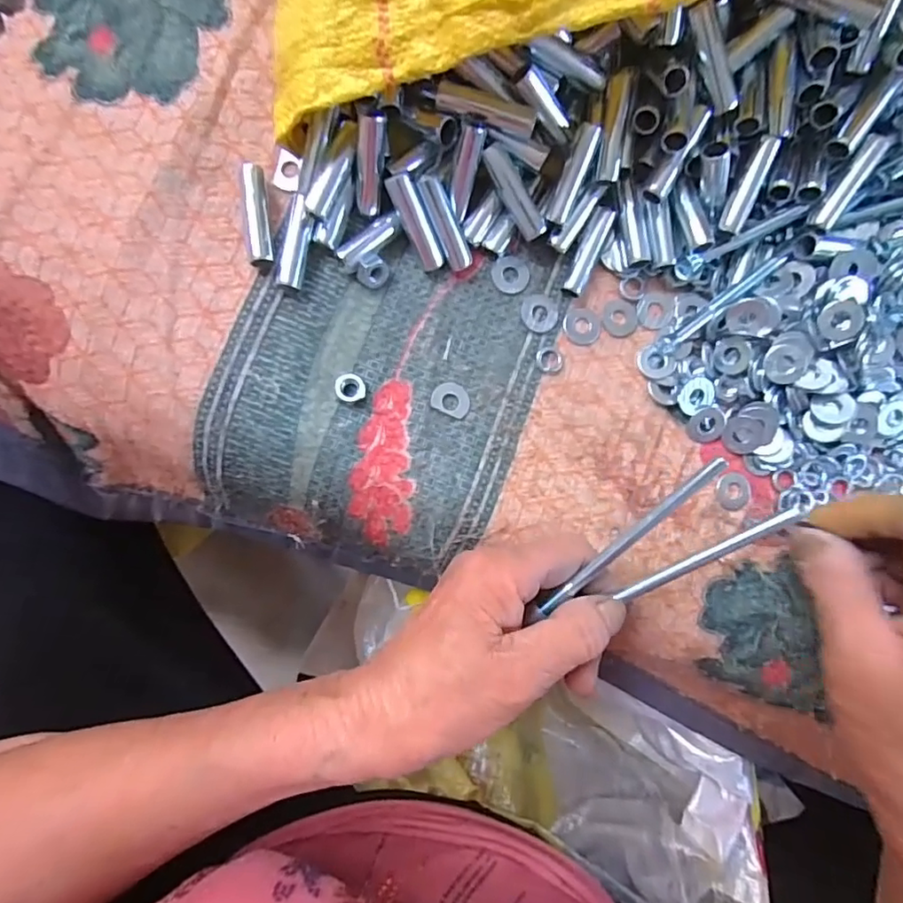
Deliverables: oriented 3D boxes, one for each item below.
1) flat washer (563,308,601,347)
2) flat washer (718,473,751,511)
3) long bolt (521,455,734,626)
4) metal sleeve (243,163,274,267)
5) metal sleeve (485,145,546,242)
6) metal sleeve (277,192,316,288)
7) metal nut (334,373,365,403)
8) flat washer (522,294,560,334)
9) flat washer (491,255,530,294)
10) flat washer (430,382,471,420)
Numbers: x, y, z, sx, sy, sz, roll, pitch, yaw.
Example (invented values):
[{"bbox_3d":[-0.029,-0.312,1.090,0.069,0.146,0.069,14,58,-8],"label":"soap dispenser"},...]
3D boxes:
[{"bbox_3d":[0.065,-0.062,0.271,0.018,0.004,0.019,0,89,-6],"label":"flat washer"},{"bbox_3d":[0.142,0.020,0.274,0.018,0.004,0.019,0,89,-6],"label":"flat washer"},{"bbox_3d":[0.071,0.038,0.222,0.008,0.007,0.097,44,105,-3],"label":"long bolt"},{"bbox_3d":[-0.086,-0.104,0.244,0.009,0.011,0.045,-7,89,-6],"label":"metal sleeve"},{"bbox_3d":[0.029,-0.117,0.249,0.010,0.007,0.043,-34,109,0],"label":"metal sleeve"},{"bbox_3d":[-0.069,-0.093,0.245,0.010,0.010,0.040,12,88,-5],"label":"metal sleeve"},{"bbox_3d":[-0.046,-0.029,0.251,0.013,0.007,0.012,-16,90,-6],"label":"metal nut"},{"bbox_3d":[0.044,-0.068,0.269,0.018,0.004,0.019,5,88,-5],"label":"flat washer"},{"bbox_3d":[0.029,-0.087,0.268,0.018,0.004,0.018,0,89,-6],"label":"flat washer"},{"bbox_3d":[0.000,-0.025,0.258,0.018,0.004,0.015,24,86,-5],"label":"flat washer"}]

